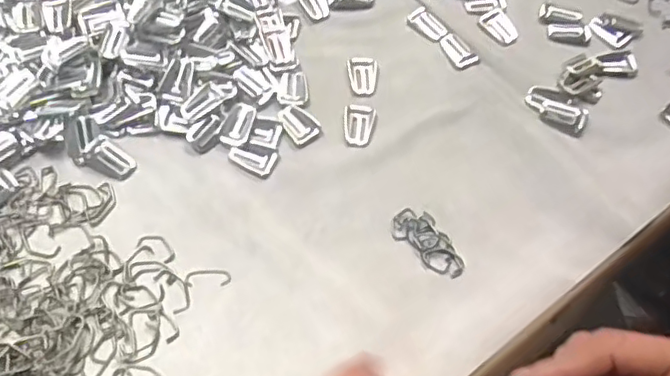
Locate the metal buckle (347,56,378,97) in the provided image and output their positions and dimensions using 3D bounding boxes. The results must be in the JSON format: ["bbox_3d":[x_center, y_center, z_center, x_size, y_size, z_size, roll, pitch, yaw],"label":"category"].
[{"bbox_3d":[0.028,-0.104,0.549,0.027,0.009,0.037,-9,62,-8],"label":"metal buckle"}]

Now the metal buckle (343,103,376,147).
[{"bbox_3d":[0.021,-0.057,0.527,0.027,0.004,0.044,9,61,2],"label":"metal buckle"}]

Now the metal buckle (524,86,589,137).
[{"bbox_3d":[0.201,-0.072,0.538,0.058,0.006,0.036,35,65,15],"label":"metal buckle"}]

